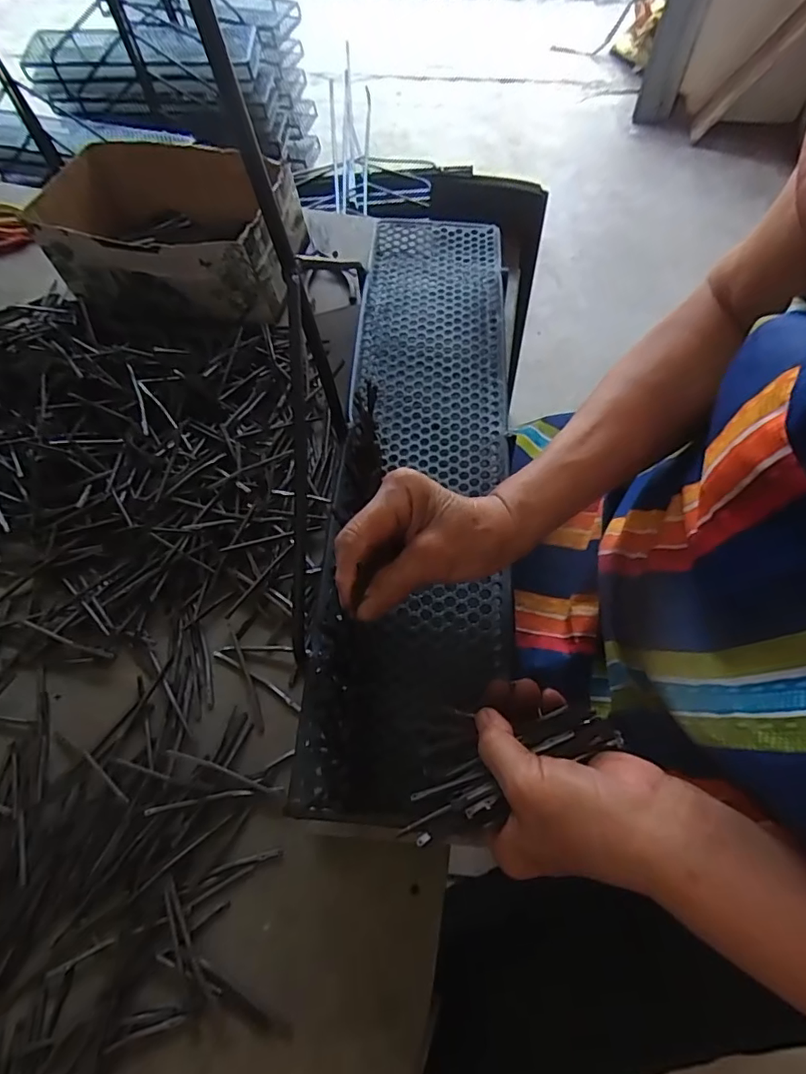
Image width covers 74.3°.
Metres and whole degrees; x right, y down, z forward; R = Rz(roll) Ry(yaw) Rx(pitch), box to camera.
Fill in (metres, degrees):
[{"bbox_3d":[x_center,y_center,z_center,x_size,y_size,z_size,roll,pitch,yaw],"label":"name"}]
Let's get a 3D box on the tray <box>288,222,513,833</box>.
[{"bbox_3d":[0.019,-0.100,0.467,0.141,0.042,0.586,3,60,2],"label":"tray"}]

